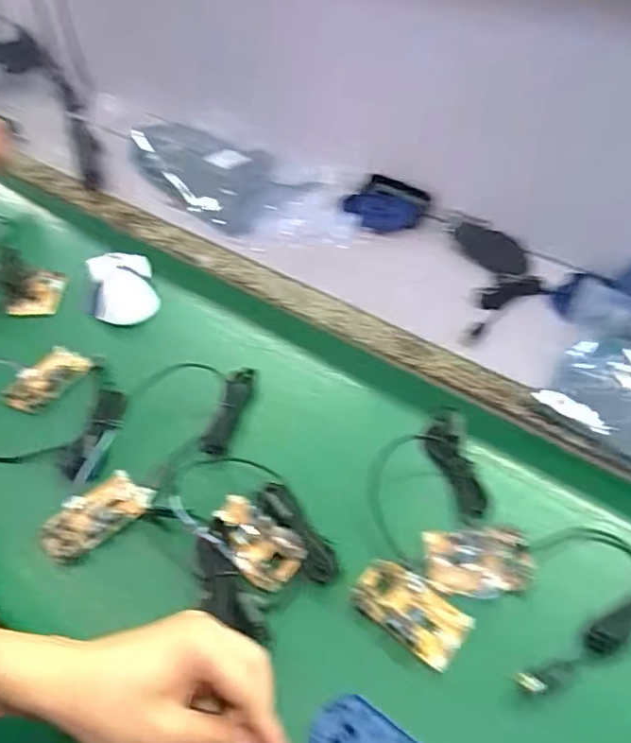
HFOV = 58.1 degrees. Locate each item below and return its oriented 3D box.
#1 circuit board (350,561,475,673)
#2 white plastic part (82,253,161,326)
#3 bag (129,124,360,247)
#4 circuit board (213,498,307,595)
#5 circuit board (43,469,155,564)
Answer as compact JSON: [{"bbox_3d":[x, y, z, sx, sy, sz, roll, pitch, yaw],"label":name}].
[{"bbox_3d":[0.068,0.173,0.413,0.081,0.009,0.045,29,52,25],"label":"circuit board"},{"bbox_3d":[-0.230,-0.098,0.661,0.081,0.036,0.108,-15,47,-14],"label":"white plastic part"},{"bbox_3d":[-0.123,-0.276,0.819,0.387,0.044,0.166,24,50,22],"label":"bag"},{"bbox_3d":[-0.049,0.133,0.444,0.078,0.017,0.046,30,52,26],"label":"circuit board"},{"bbox_3d":[-0.179,0.117,0.465,0.086,0.013,0.049,-30,53,-27],"label":"circuit board"}]

